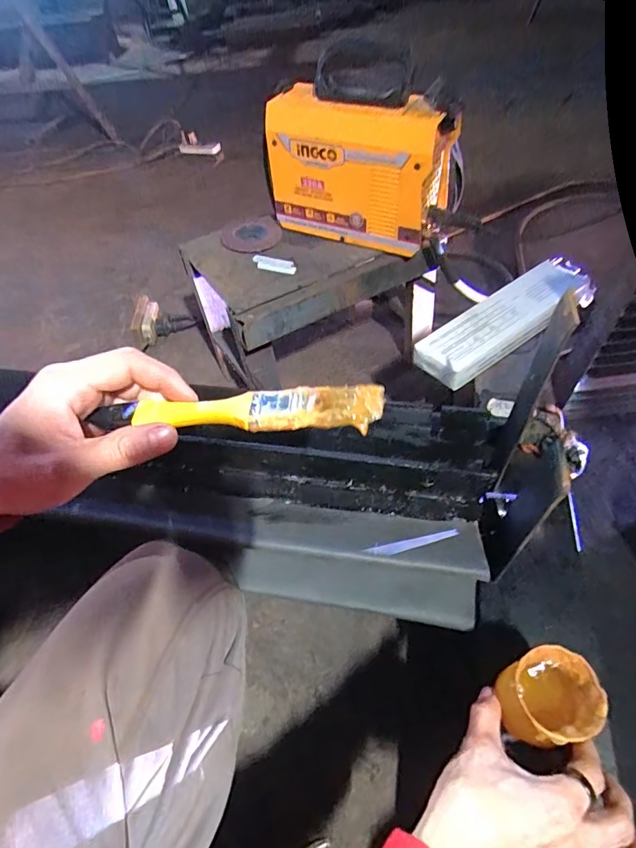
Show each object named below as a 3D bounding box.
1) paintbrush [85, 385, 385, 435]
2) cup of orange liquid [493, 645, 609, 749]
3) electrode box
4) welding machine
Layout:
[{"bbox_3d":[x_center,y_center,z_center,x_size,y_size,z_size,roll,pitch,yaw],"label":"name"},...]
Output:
[{"bbox_3d":[-0.049,-0.007,0.255,0.168,0.010,0.023,-2,50,11],"label":"paintbrush"},{"bbox_3d":[0.172,0.206,0.336,0.060,0.050,0.055,-3,50,3],"label":"cup of orange liquid"},{"bbox_3d":[0.287,-0.158,0.666,0.320,0.041,0.090,-31,54,-20],"label":"electrode box"},{"bbox_3d":[0.059,-0.386,0.679,0.267,0.197,0.123,22,56,22],"label":"welding machine"}]

